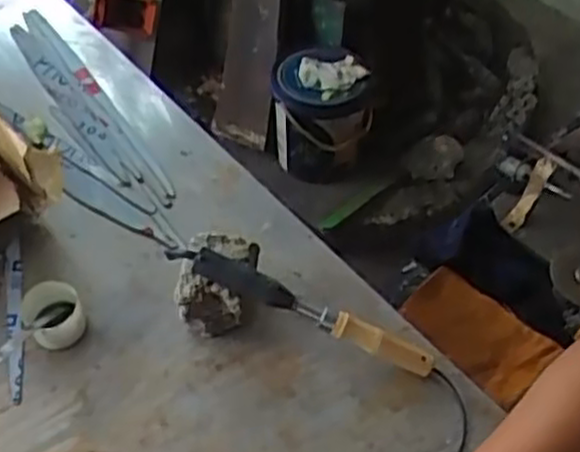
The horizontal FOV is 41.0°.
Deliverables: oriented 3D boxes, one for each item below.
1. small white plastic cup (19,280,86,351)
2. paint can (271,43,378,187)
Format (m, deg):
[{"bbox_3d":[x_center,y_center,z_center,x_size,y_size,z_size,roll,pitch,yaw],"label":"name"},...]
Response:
[{"bbox_3d":[-0.285,0.106,0.934,0.067,0.057,0.063,0,54,0],"label":"small white plastic cup"},{"bbox_3d":[0.079,-0.273,1.843,0.235,0.215,0.257,0,55,0],"label":"paint can"}]

